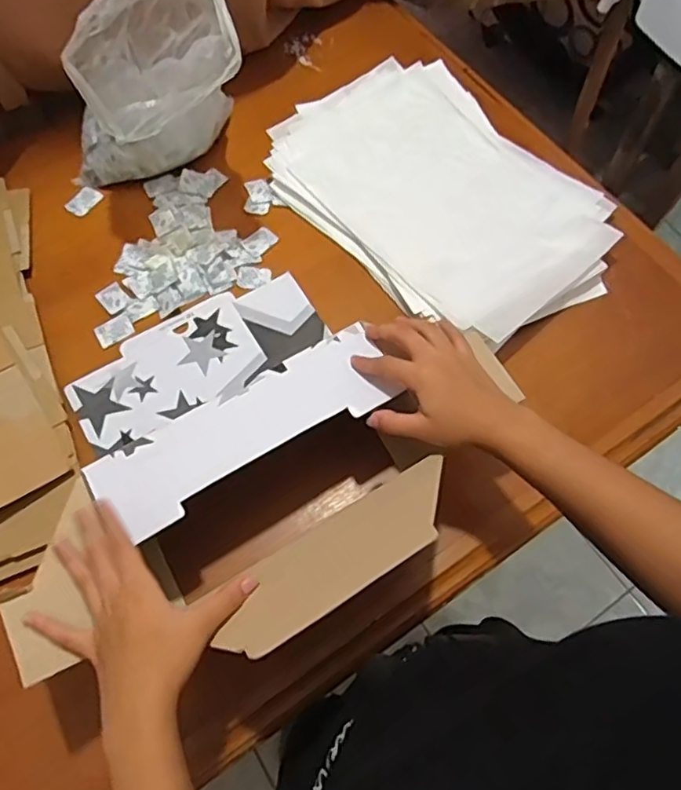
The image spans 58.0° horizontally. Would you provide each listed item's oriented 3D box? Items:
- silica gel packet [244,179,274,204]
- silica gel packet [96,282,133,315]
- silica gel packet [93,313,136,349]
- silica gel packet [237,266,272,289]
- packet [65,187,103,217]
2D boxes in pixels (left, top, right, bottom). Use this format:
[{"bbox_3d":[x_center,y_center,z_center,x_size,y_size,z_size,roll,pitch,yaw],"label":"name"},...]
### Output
[{"bbox_3d":[-0.101,-0.253,0.760,0.026,0.006,0.037,-23,67,-11],"label":"silica gel packet"},{"bbox_3d":[-0.258,-0.110,0.698,0.029,0.005,0.035,-40,72,-17],"label":"silica gel packet"},{"bbox_3d":[-0.251,-0.071,0.682,0.040,0.004,0.029,-34,70,-15],"label":"silica gel packet"},{"bbox_3d":[-0.099,-0.136,0.712,0.038,0.005,0.028,-1,65,-1],"label":"silica gel packet"},{"bbox_3d":[-0.318,-0.240,0.758,0.032,0.004,0.043,30,68,12],"label":"packet"}]

